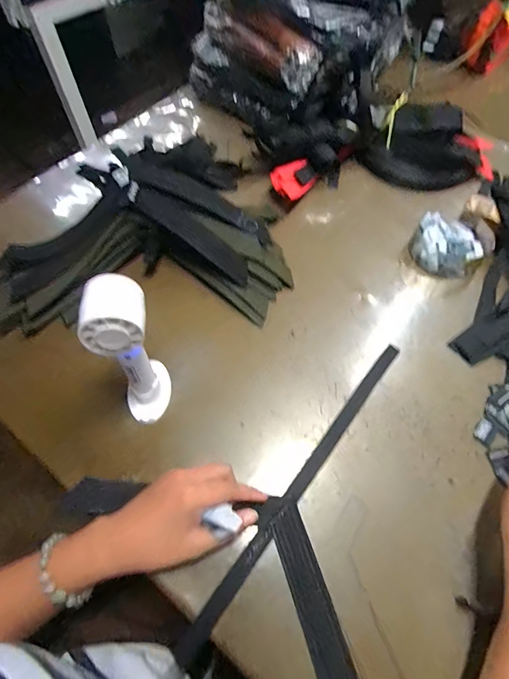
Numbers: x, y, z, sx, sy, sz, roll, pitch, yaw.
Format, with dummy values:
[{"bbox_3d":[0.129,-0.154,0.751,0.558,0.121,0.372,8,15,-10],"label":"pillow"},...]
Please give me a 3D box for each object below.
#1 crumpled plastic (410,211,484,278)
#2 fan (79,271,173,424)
[{"bbox_3d":[0.272,-0.135,0.507,0.087,0.033,0.090,32,65,18],"label":"crumpled plastic"},{"bbox_3d":[-0.114,0.015,0.344,0.065,0.163,0.065,-26,62,-14],"label":"fan"}]

